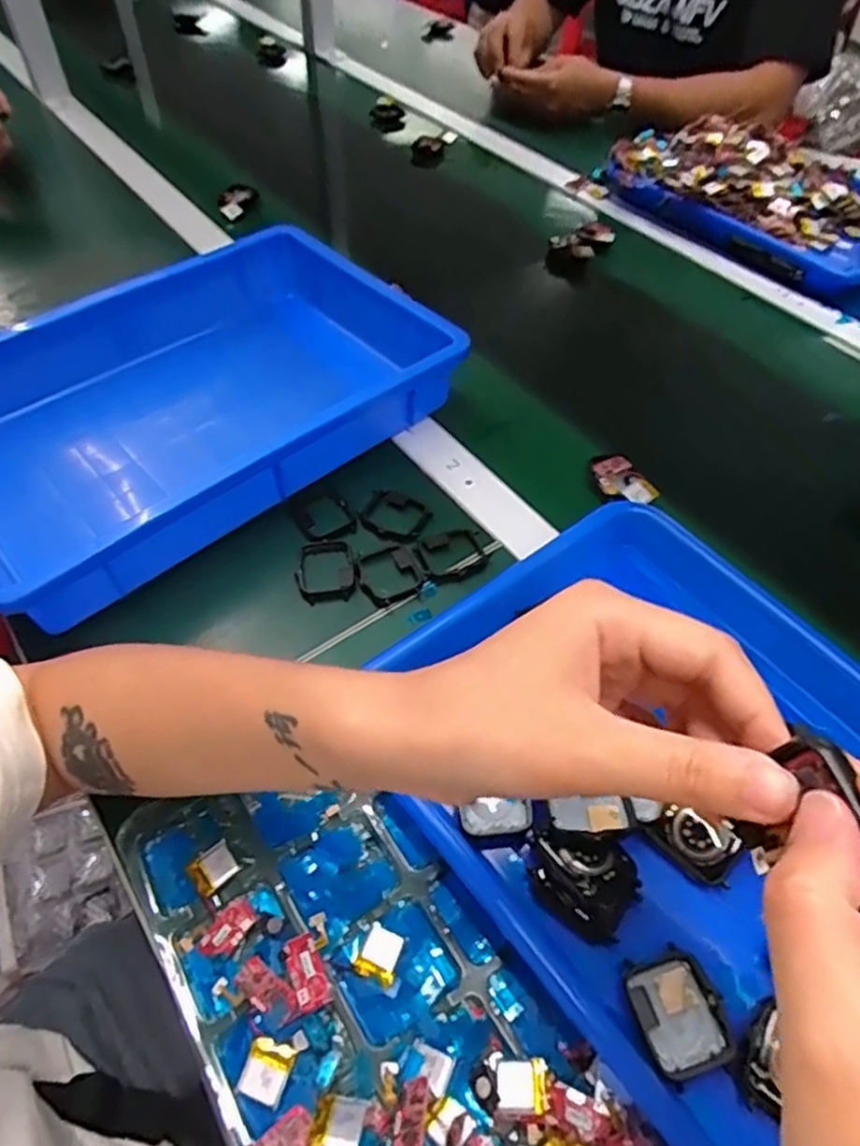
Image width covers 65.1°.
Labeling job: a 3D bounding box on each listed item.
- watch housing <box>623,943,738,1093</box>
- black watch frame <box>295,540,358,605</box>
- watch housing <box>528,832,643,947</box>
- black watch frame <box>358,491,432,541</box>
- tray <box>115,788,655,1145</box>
[{"bbox_3d":[0.106,0.188,0.289,0.036,0.006,0.044,-14,54,-13],"label":"watch housing"},{"bbox_3d":[-0.071,-0.003,0.455,0.038,0.014,0.050,-10,53,-11],"label":"black watch frame"},{"bbox_3d":[0.071,0.141,0.311,0.046,0.018,0.038,30,56,19],"label":"watch housing"},{"bbox_3d":[-0.027,-0.041,0.482,0.049,0.012,0.040,30,56,19],"label":"black watch frame"},{"bbox_3d":[-0.015,0.209,0.284,0.132,0.028,0.310,-32,58,-22],"label":"tray"}]

